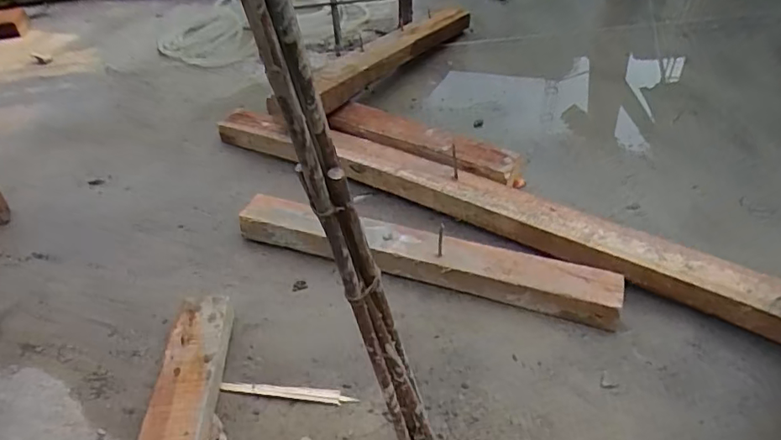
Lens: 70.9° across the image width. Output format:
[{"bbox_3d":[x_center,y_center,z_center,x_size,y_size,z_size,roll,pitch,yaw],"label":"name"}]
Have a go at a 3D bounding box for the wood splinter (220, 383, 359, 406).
[{"bbox_3d":[-0.112,0.186,0.592,0.149,0.006,0.017,3,44,9],"label":"wood splinter"}]

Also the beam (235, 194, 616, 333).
[{"bbox_3d":[0.033,0.043,0.716,0.504,0.044,0.074,13,46,19],"label":"beam"}]

